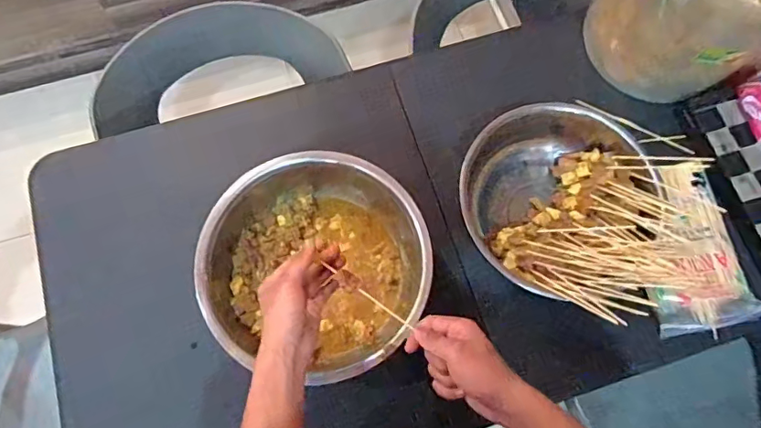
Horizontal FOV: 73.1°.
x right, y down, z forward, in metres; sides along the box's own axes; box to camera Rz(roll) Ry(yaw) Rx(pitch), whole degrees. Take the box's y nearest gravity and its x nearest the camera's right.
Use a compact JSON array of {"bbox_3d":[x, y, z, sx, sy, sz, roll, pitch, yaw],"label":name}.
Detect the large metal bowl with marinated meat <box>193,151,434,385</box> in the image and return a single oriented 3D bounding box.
[{"bbox_3d":[-0.085,0.064,0.710,0.295,0.103,0.284,0,74,-1],"label":"large metal bowl with marinated meat"}]

